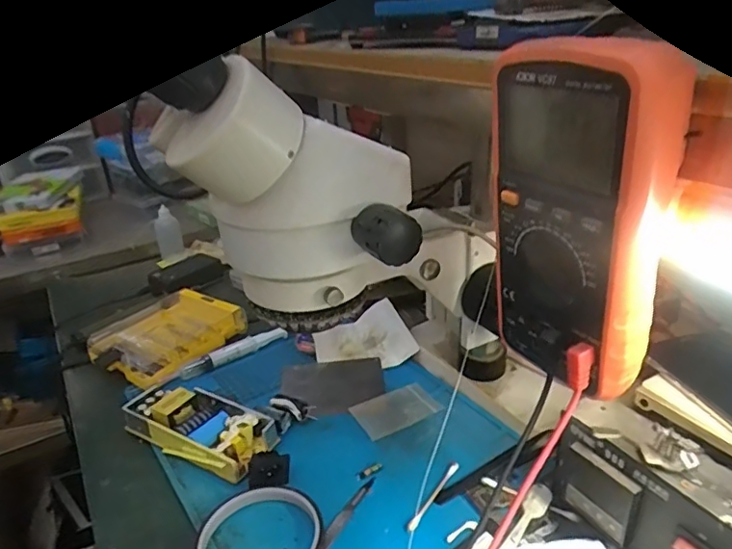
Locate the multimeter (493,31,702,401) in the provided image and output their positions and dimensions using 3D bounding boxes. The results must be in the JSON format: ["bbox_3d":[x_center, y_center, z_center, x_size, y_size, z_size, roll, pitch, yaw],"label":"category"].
[{"bbox_3d":[0.106,-0.026,0.284,0.042,0.170,0.088,-17,29,-26],"label":"multimeter"}]

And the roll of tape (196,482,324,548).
[{"bbox_3d":[-0.070,0.180,0.379,0.082,0.015,0.093,2,26,12],"label":"roll of tape"}]

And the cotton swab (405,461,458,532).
[{"bbox_3d":[0.051,0.165,0.410,0.005,0.006,0.072,13,31,33],"label":"cotton swab"}]

